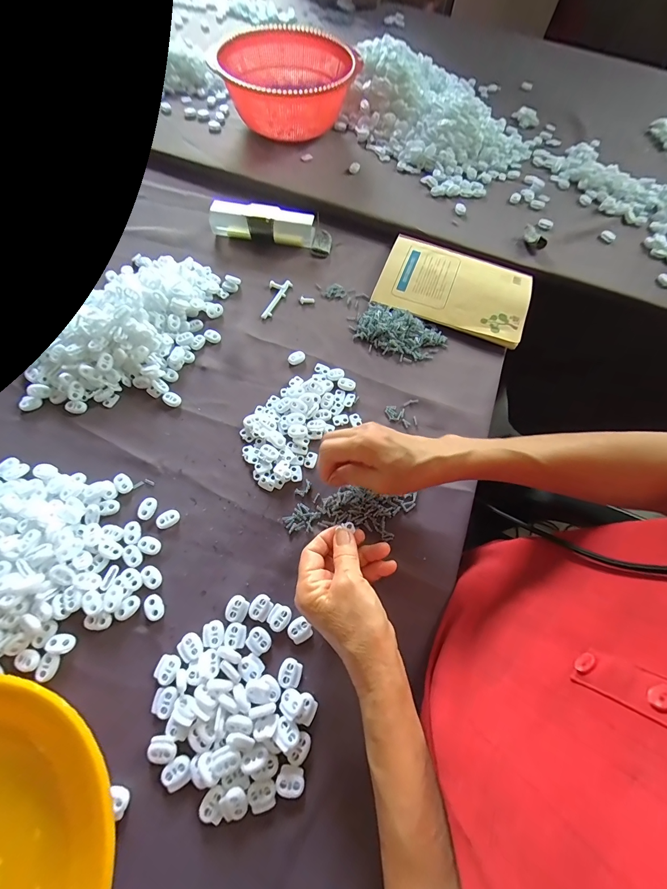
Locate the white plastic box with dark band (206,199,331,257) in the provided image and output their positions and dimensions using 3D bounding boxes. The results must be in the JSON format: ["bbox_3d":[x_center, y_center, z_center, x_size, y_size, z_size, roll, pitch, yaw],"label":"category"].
[{"bbox_3d":[-0.092,-0.331,0.505,0.178,0.034,0.044,13,67,3],"label":"white plastic box with dark band"}]

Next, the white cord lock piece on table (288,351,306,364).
[{"bbox_3d":[-0.047,-0.111,0.432,0.023,0.008,0.016,-13,68,-8],"label":"white cord lock piece on table"}]

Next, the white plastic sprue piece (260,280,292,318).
[{"bbox_3d":[-0.085,-0.206,0.475,0.029,0.005,0.073,23,67,7],"label":"white plastic sprue piece"}]

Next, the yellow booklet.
[{"bbox_3d":[0.173,-0.227,0.484,0.207,0.014,0.139,21,67,7],"label":"yellow booklet"}]

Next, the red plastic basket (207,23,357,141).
[{"bbox_3d":[-0.076,-0.628,0.597,0.210,0.087,0.254,-10,67,-7],"label":"red plastic basket"}]

